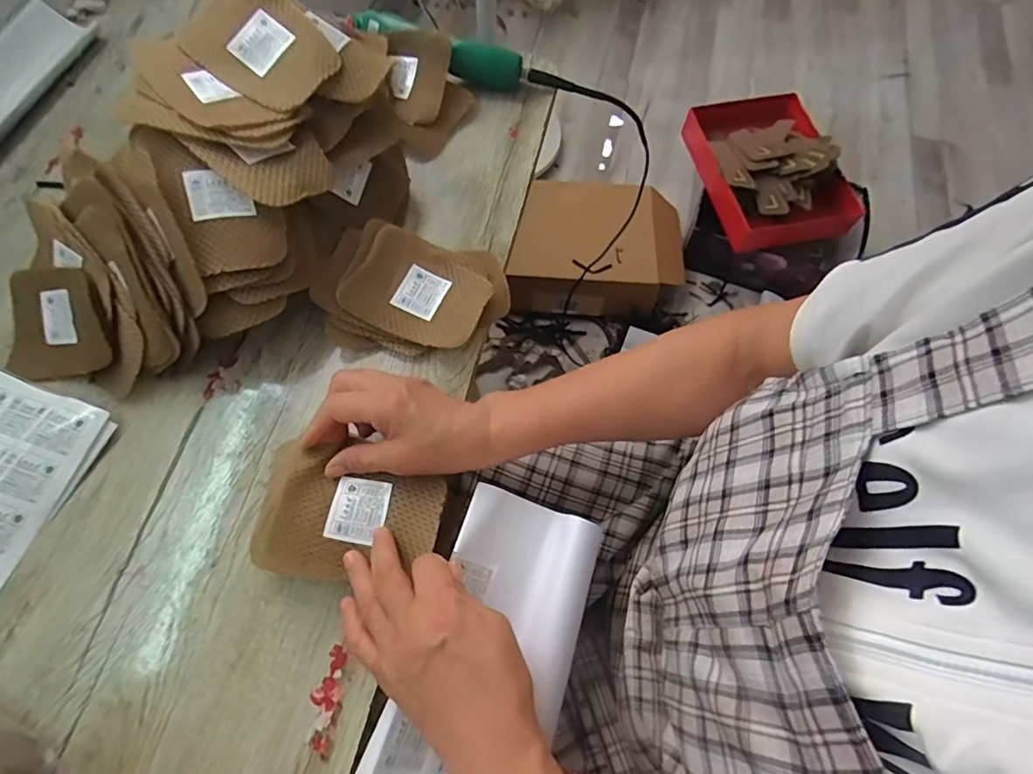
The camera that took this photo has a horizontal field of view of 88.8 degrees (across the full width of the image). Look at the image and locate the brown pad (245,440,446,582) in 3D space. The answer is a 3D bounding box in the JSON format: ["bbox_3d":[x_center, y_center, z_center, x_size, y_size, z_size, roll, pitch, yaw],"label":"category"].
[{"bbox_3d":[-0.119,0.086,0.382,0.131,0.018,0.096,3,67,1],"label":"brown pad"}]

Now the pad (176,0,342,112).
[{"bbox_3d":[-0.213,-0.288,0.443,0.118,0.011,0.091,39,84,0],"label":"pad"}]

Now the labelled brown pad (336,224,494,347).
[{"bbox_3d":[-0.085,-0.089,0.474,0.115,0.014,0.097,24,66,2],"label":"labelled brown pad"}]

